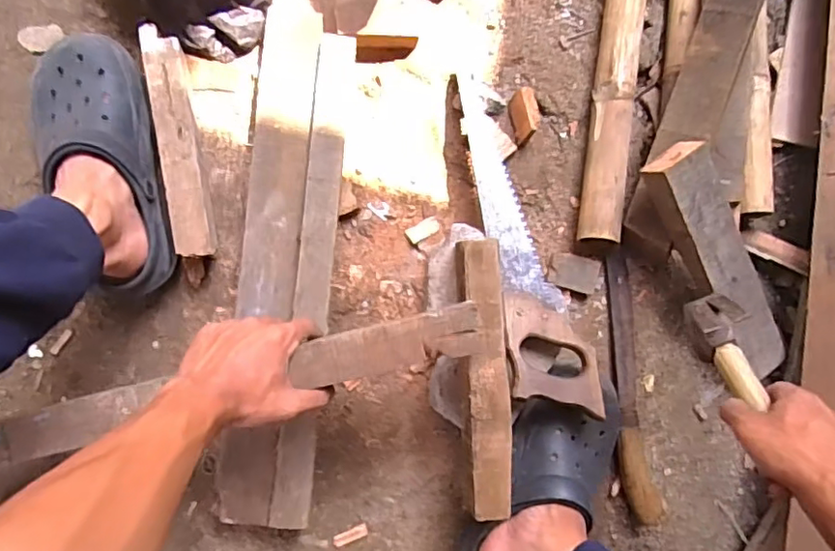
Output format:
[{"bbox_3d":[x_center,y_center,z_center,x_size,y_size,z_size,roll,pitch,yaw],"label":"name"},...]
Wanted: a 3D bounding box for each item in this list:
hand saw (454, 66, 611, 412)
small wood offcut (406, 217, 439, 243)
[{"bbox_3d":[0.104,-0.045,0.671,0.089,0.030,0.408,-11,72,-9],"label":"hand saw"},{"bbox_3d":[0.008,-0.056,0.715,0.044,0.009,0.020,-34,93,-23],"label":"small wood offcut"}]

